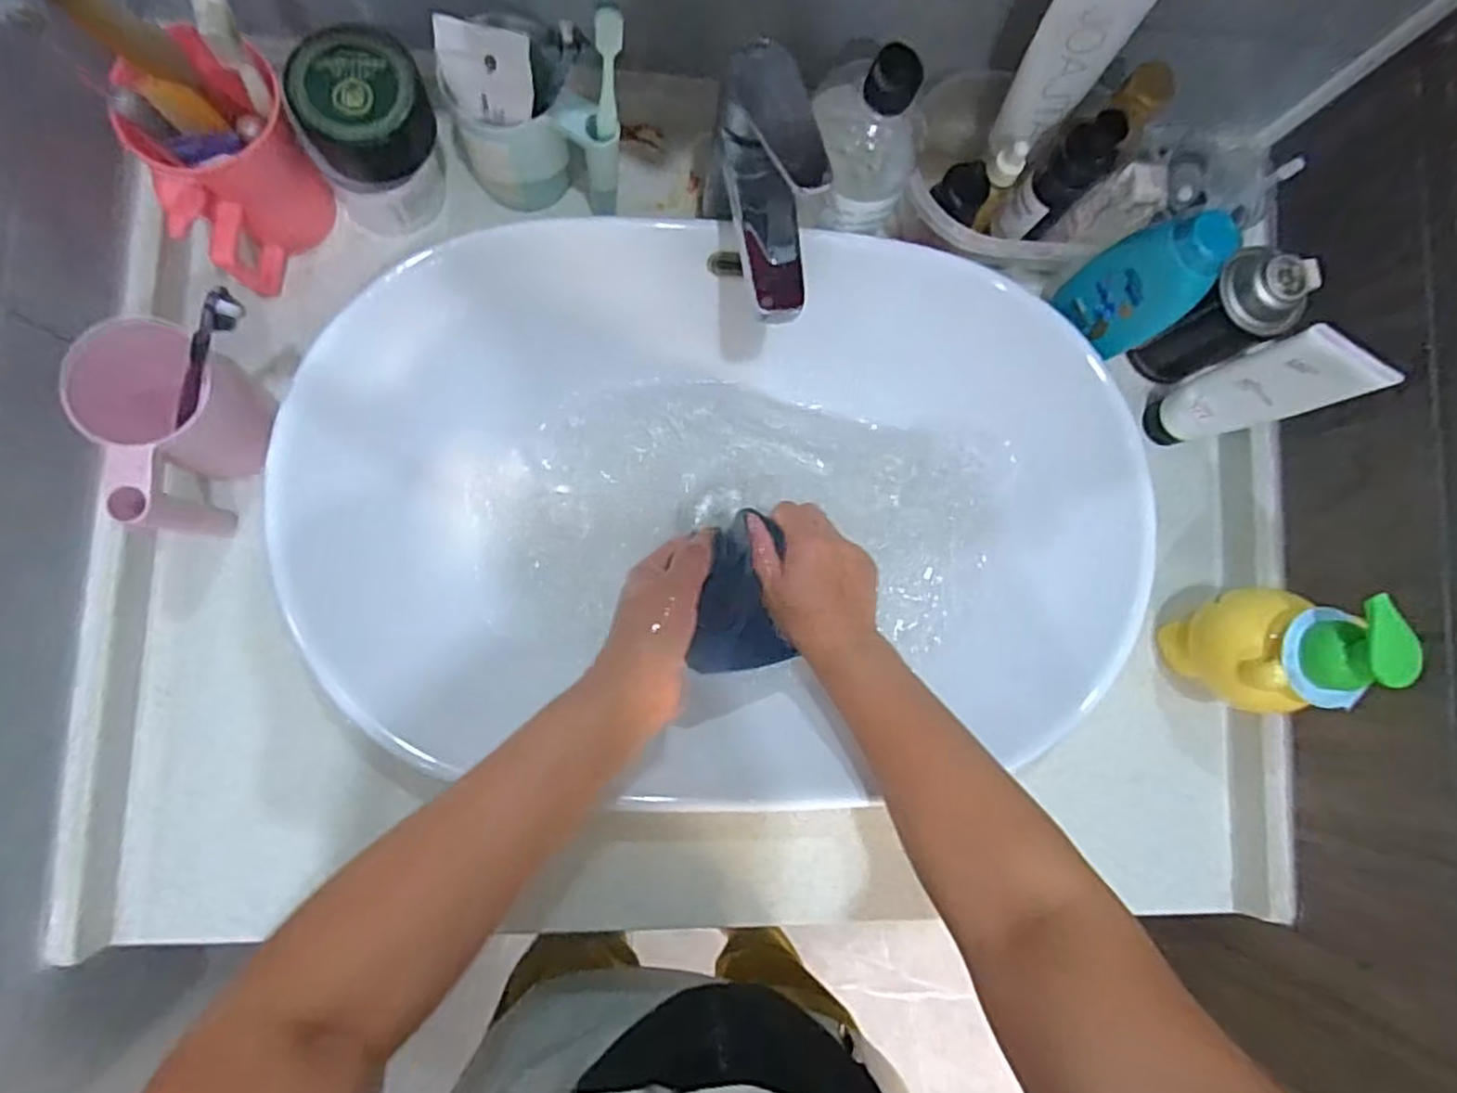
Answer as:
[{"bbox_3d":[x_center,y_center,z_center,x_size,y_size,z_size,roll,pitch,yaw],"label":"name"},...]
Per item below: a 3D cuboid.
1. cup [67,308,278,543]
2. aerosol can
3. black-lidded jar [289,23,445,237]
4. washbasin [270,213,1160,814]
[{"bbox_3d":[-0.342,-0.069,0.454,0.068,0.104,0.111,22,83,-4],"label":"cup"},{"bbox_3d":[0.354,-0.166,0.525,0.054,0.125,0.059,1,85,-6],"label":"aerosol can"},{"bbox_3d":[-0.232,-0.267,0.486,0.080,0.116,0.073,1,85,-6],"label":"black-lidded jar"},{"bbox_3d":[0.003,-0.032,0.540,0.555,0.115,0.375,6,83,-7],"label":"washbasin"}]

